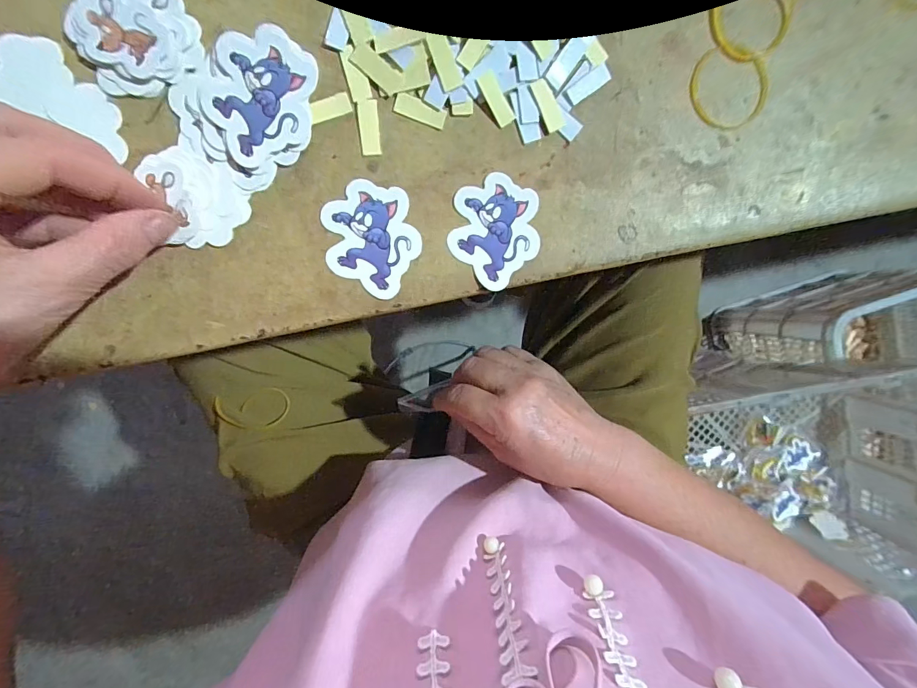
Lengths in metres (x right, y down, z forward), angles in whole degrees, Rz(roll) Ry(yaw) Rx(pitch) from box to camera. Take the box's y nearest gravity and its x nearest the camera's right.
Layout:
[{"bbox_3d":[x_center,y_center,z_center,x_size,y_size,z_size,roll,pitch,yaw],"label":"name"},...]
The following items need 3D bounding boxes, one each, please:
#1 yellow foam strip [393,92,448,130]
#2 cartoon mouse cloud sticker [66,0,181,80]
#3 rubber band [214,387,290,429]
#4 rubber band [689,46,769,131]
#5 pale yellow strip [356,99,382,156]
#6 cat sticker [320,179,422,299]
[{"bbox_3d":[-0.021,-0.129,0.223,0.028,0.004,0.010,18,94,-9],"label":"yellow foam strip"},{"bbox_3d":[-0.163,-0.151,0.198,0.048,0.004,0.030,20,102,-11],"label":"cartoon mouse cloud sticker"},{"bbox_3d":[-0.191,0.061,0.378,0.062,0.010,0.037,-10,98,-6],"label":"rubber band"},{"bbox_3d":[0.158,-0.148,0.236,0.046,0.004,0.042,-1,97,-7],"label":"rubber band"},{"bbox_3d":[-0.049,-0.119,0.221,0.011,0.004,0.028,-6,97,-6],"label":"pale yellow strip"},{"bbox_3d":[-0.050,-0.062,0.230,0.054,0.004,0.056,28,93,-8],"label":"cat sticker"}]

